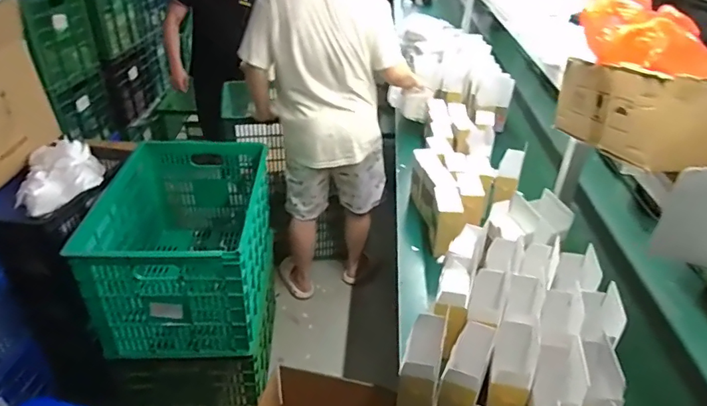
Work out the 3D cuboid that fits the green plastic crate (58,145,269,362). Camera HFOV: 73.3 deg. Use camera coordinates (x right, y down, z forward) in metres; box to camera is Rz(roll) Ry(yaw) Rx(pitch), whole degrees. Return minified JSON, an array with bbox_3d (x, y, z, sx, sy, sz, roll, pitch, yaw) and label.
[{"bbox_3d":[-0.561,0.130,1.652,0.478,0.414,0.680,1,33,-2],"label":"green plastic crate"}]

